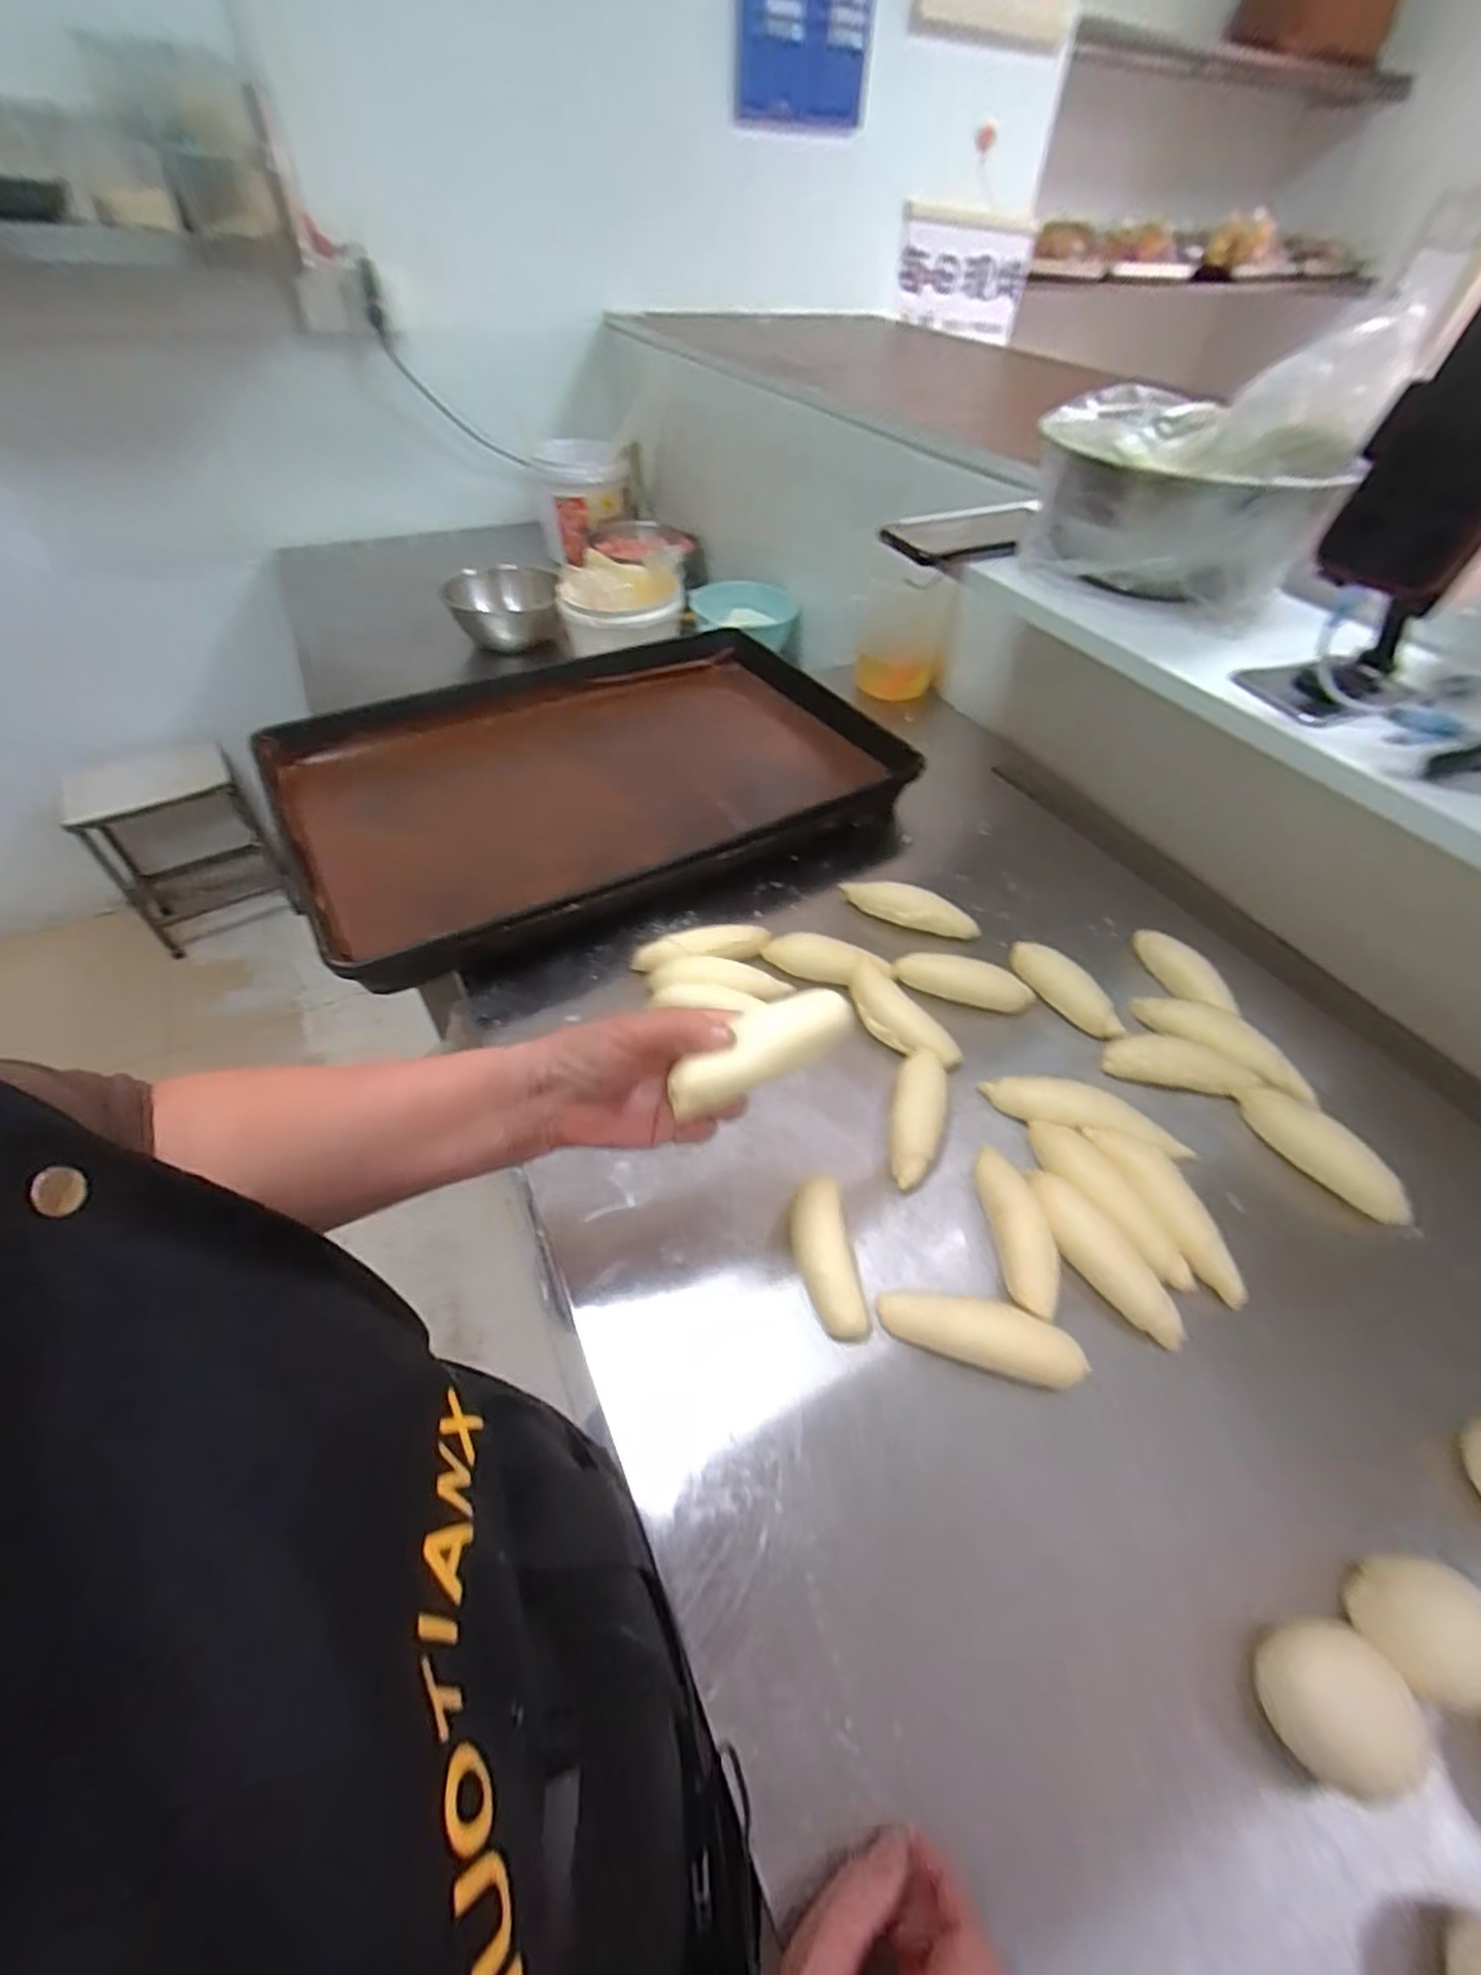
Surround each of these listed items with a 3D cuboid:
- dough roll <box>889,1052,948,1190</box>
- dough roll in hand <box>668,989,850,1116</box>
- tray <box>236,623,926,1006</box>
[{"bbox_3d":[0.126,0.094,0.507,0.037,0.025,0.101,15,49,11],"label":"dough roll"},{"bbox_3d":[0.011,0.032,0.362,0.106,0.023,0.031,-28,55,-24],"label":"dough roll in hand"},{"bbox_3d":[-0.154,-0.233,0.760,0.595,0.068,0.423,-24,54,-22],"label":"tray"}]

